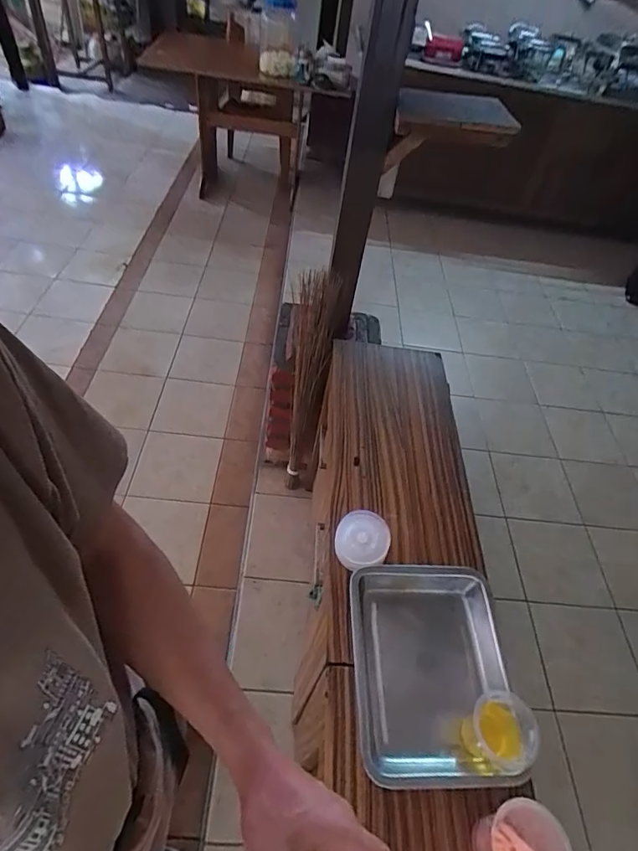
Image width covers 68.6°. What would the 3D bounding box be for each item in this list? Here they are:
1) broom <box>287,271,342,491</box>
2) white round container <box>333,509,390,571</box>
[{"bbox_3d":[-0.028,-0.080,1.395,0.123,0.748,0.149,8,49,-3],"label":"broom"},{"bbox_3d":[0.075,0.200,0.822,0.094,0.029,0.095,0,50,-10],"label":"white round container"}]

